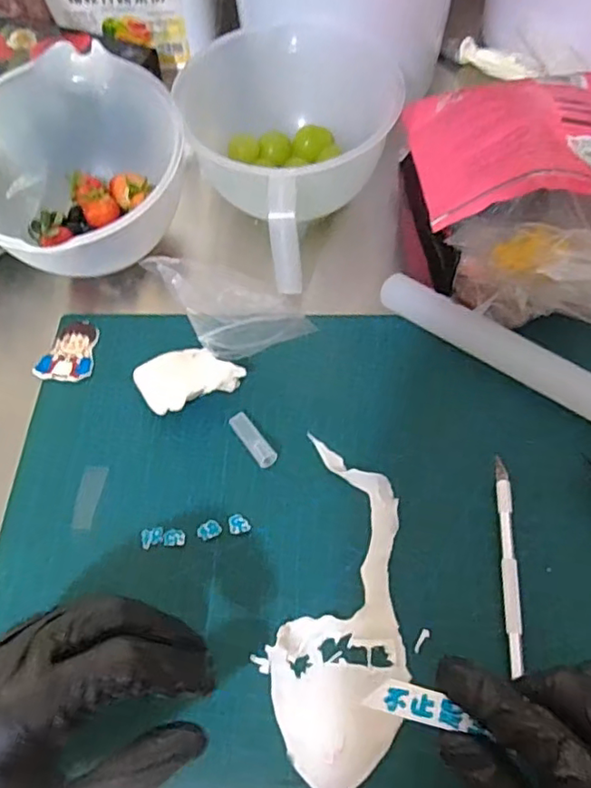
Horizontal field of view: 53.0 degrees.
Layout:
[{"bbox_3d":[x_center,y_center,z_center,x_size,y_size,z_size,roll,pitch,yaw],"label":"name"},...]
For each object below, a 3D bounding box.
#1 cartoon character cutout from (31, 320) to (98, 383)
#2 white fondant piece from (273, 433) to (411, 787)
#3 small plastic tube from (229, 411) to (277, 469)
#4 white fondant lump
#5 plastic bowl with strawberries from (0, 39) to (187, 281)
[{"bbox_3d":[-0.160,-0.032,0.425,0.038,0.004,0.050,9,61,7],"label":"cartoon character cutout"},{"bbox_3d":[0.027,0.116,0.334,0.065,0.009,0.177,5,60,6],"label":"white fondant piece"},{"bbox_3d":[-0.028,0.029,0.381,0.013,0.009,0.041,-33,64,-15],"label":"small plastic tube"},{"bbox_3d":[-0.071,-0.010,0.400,0.065,0.020,0.041,-26,62,-12],"label":"white fondant lump"},{"bbox_3d":[-0.165,-0.159,0.427,0.132,0.083,0.157,36,67,20],"label":"plastic bowl with strawberries"}]

